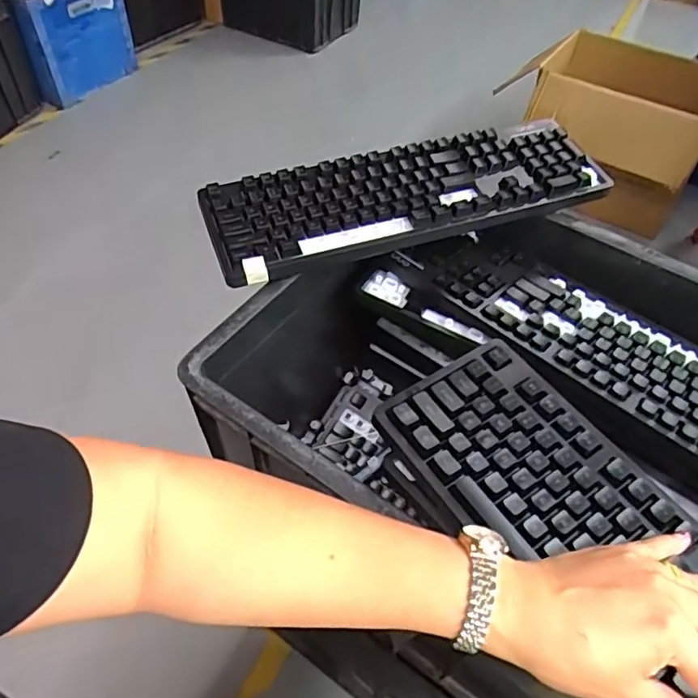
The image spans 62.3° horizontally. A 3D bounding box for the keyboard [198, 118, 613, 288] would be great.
[{"bbox_3d":[0.066,-0.168,0.625,0.427,0.042,0.128,-14,52,-15],"label":"keyboard"}]

